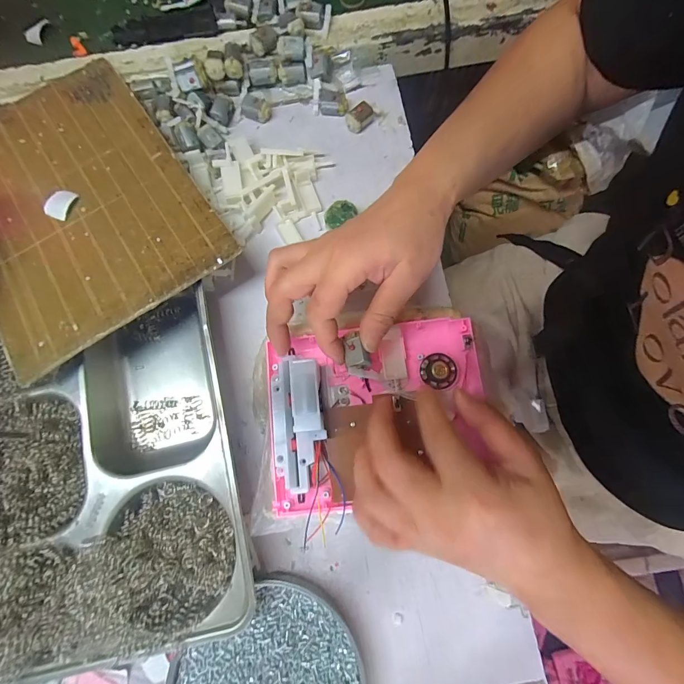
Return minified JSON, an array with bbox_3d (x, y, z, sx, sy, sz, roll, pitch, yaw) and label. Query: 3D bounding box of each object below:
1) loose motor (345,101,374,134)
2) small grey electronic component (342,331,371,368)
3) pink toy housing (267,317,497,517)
[{"bbox_3d":[0.019,-0.228,0.356,0.028,0.018,0.017,-43,81,-8],"label":"loose motor"},{"bbox_3d":[0.010,0.006,0.248,0.016,0.012,0.025,-9,78,-2],"label":"small grey electronic component"},{"bbox_3d":[0.026,0.050,0.258,0.166,0.039,0.134,-8,78,-2],"label":"pink toy housing"}]

